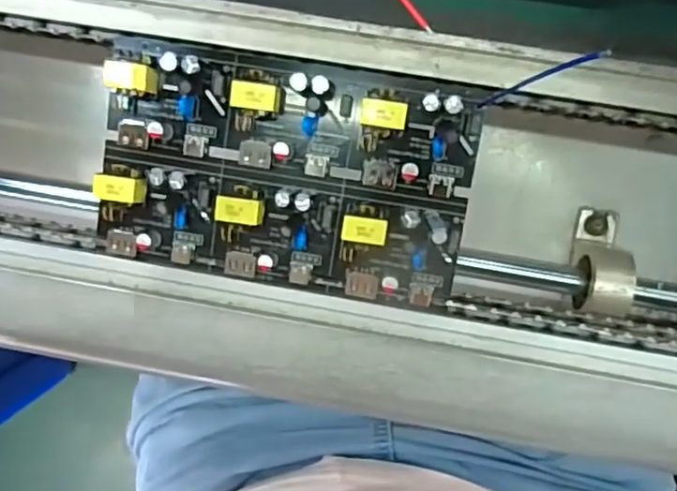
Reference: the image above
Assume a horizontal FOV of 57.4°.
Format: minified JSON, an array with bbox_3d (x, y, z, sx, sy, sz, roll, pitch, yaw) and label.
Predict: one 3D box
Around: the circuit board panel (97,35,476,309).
[{"bbox_3d":[-0.023,-0.030,0.256,0.152,0.019,0.088,10,99,3],"label":"circuit board panel"}]

